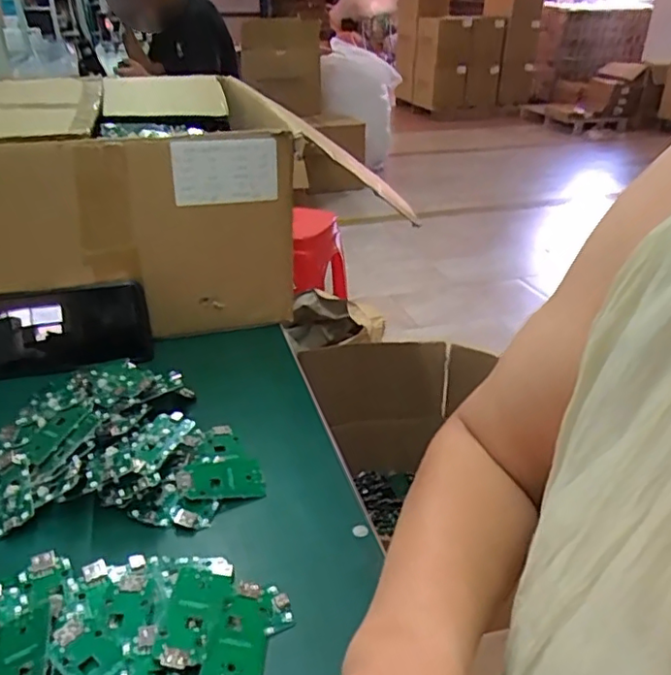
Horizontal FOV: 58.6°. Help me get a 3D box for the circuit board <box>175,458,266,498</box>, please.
[{"bbox_3d":[-0.086,0.103,0.443,0.061,0.008,0.035,3,48,-19],"label":"circuit board"}]

